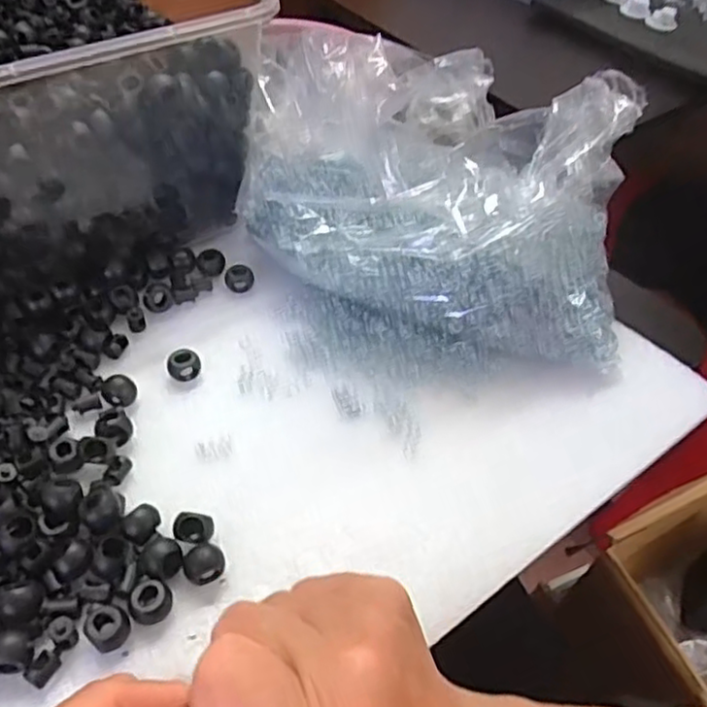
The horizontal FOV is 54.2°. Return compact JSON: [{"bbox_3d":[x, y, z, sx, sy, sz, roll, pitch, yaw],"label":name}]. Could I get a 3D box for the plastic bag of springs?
[{"bbox_3d":[0.045,-0.095,0.401,0.228,0.120,0.148,10,48,4],"label":"plastic bag of springs"}]

